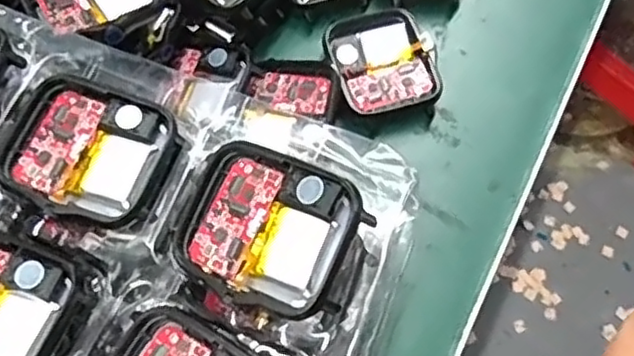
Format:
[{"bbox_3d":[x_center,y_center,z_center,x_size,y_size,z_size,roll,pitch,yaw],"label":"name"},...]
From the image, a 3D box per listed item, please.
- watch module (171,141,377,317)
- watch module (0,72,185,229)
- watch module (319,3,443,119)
[{"bbox_3d":[-0.013,0.012,0.168,0.045,0.013,0.037,22,70,10],"label":"watch module"},{"bbox_3d":[-0.062,-0.007,0.184,0.045,0.005,0.037,22,67,9],"label":"watch module"},{"bbox_3d":[0.024,-0.044,0.254,0.037,0.013,0.044,-14,67,-7],"label":"watch module"}]

